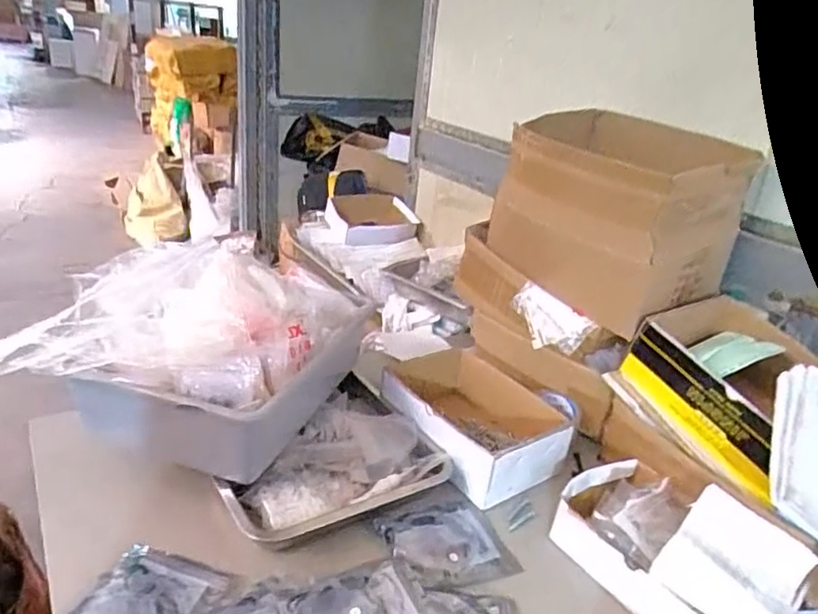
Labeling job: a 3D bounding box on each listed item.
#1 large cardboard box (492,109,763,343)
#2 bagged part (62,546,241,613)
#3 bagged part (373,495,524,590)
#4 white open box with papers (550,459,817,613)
[{"bbox_3d":[0.321,-0.153,0.999,0.257,0.267,0.322,-13,30,-36],"label":"large cardboard box"},{"bbox_3d":[-0.270,0.308,0.618,0.134,0.015,0.148,14,25,14],"label":"bagged part"},{"bbox_3d":[0.045,0.284,0.750,0.149,0.015,0.132,-2,26,-21],"label":"bagged part"},{"bbox_3d":[0.310,0.278,0.705,0.171,0.112,0.272,-10,30,-34],"label":"white open box with papers"}]

